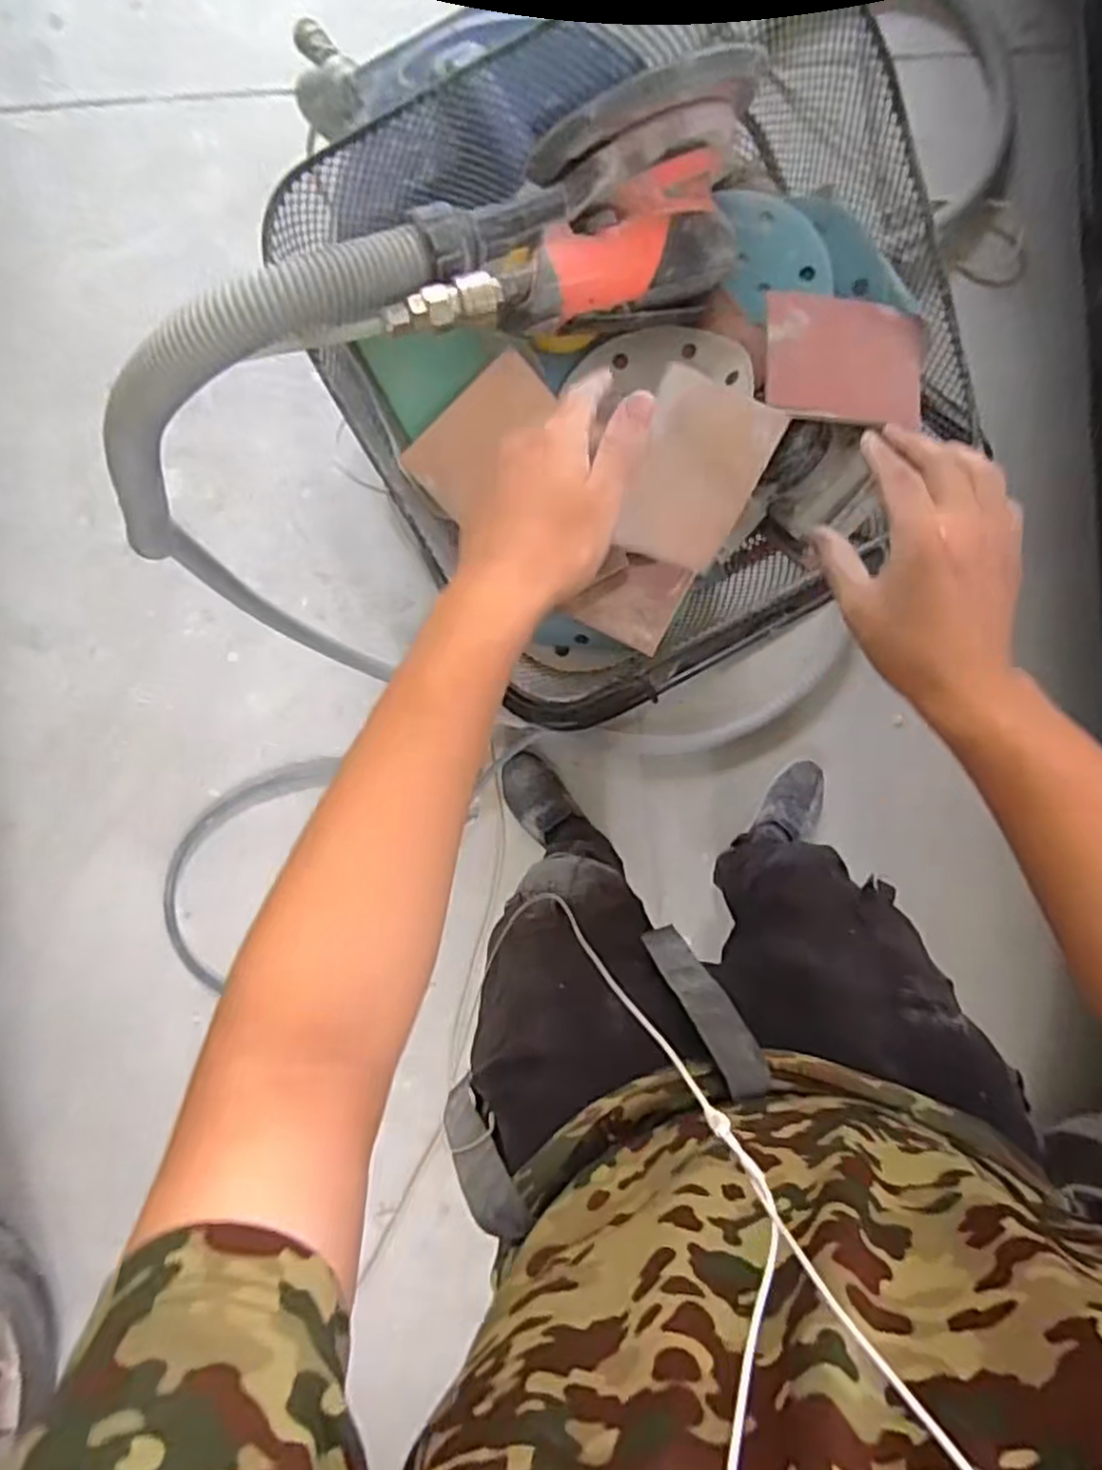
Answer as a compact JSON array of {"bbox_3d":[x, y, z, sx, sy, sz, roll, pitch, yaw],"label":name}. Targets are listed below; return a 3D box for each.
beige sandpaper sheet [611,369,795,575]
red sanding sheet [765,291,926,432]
[{"bbox_3d":[0.083,-0.152,0.453,0.072,0.004,0.102,23,116,-2],"label":"beige sandpaper sheet"},{"bbox_3d":[0.181,-0.233,0.469,0.100,0.013,0.093,10,74,0],"label":"red sanding sheet"}]

